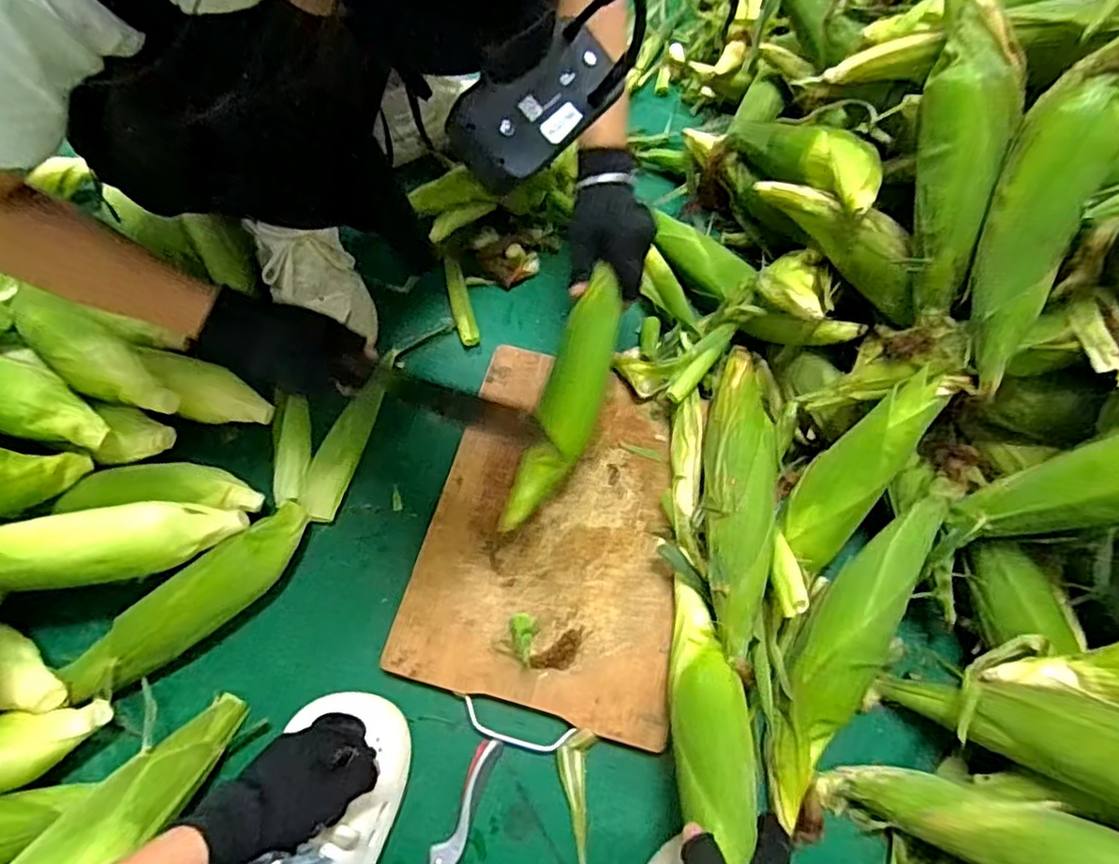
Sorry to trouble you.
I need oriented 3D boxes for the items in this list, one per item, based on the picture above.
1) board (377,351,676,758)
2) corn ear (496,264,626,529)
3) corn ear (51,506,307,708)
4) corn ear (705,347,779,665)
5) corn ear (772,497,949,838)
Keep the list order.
[{"bbox_3d":[0.004,0.096,0.664,0.264,0.019,0.363,14,67,6],"label":"board"},{"bbox_3d":[0.011,-0.026,0.642,0.054,0.064,0.258,21,94,8],"label":"corn ear"},{"bbox_3d":[-0.344,0.167,0.610,0.244,0.064,0.061,-41,73,-17],"label":"corn ear"},{"bbox_3d":[0.179,0.054,0.642,0.066,0.079,0.329,8,66,3],"label":"corn ear"},{"bbox_3d":[0.261,0.198,0.582,0.071,0.046,0.312,27,84,11],"label":"corn ear"}]

